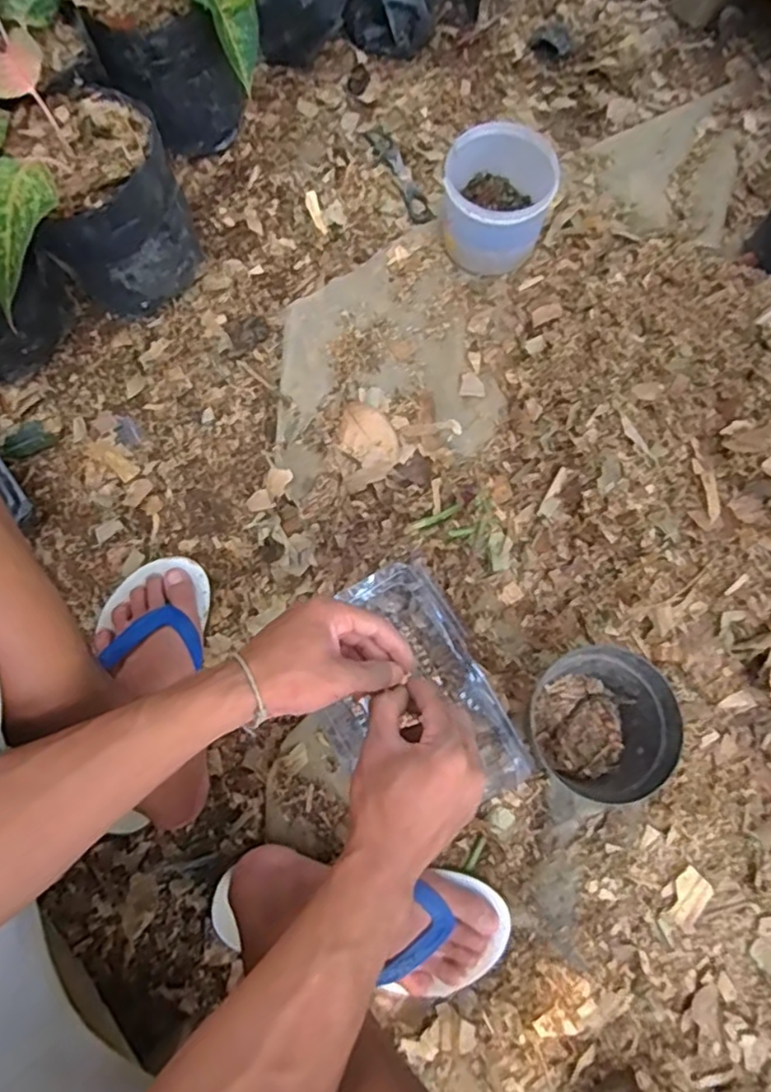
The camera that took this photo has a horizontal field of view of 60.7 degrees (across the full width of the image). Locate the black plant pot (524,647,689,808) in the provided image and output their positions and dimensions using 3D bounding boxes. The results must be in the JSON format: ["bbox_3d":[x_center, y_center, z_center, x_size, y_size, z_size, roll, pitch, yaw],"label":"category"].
[{"bbox_3d":[0.193,0.162,0.604,0.118,0.085,0.114,1,75,-2],"label":"black plant pot"}]

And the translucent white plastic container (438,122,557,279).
[{"bbox_3d":[0.126,-0.391,0.753,0.117,0.096,0.122,1,75,-2],"label":"translucent white plastic container"}]

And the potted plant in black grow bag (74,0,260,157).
[{"bbox_3d":[-0.226,-0.565,0.745,0.195,0.226,0.134,-8,74,-3],"label":"potted plant in black grow bag"}]

